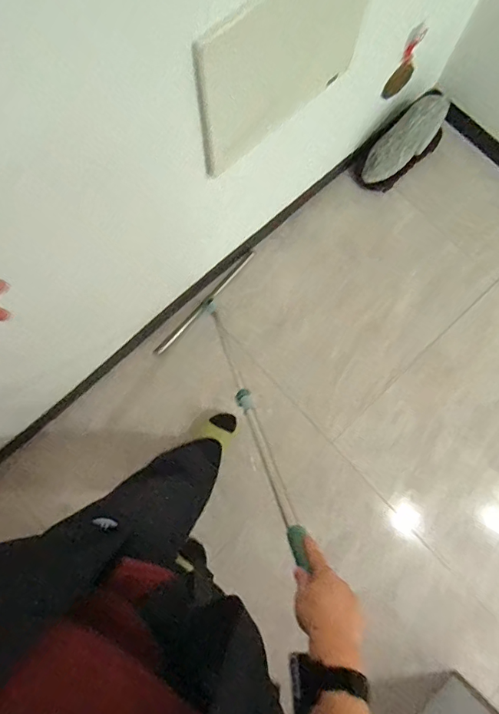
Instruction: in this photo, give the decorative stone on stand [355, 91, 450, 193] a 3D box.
[{"bbox_3d":[0.532,-0.734,1.490,0.356,0.221,0.125,-42,82,-8],"label":"decorative stone on stand"}]

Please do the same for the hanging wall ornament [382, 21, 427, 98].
[{"bbox_3d":[0.448,-0.836,1.270,0.080,0.200,0.010,-19,68,-26],"label":"hanging wall ornament"}]

